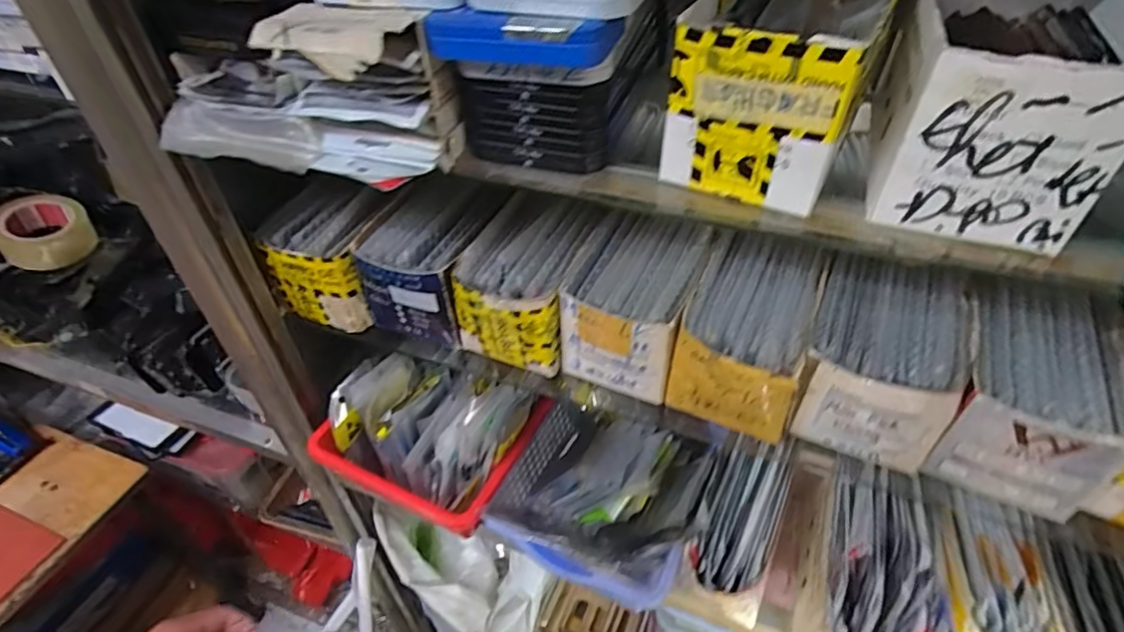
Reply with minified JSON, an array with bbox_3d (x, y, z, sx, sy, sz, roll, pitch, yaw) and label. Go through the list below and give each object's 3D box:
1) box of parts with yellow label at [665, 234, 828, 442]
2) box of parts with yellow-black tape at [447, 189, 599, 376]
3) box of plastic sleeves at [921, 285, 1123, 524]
[{"bbox_3d":[0.163,0.009,0.480,0.095,0.095,0.173,20,47,22],"label":"box of parts with yellow label"},{"bbox_3d":[-0.033,-0.034,0.524,0.097,0.106,0.138,10,44,13],"label":"box of parts with yellow-black tape"},{"bbox_3d":[0.343,0.056,0.422,0.098,0.096,0.145,21,47,23],"label":"box of plastic sleeves"}]

